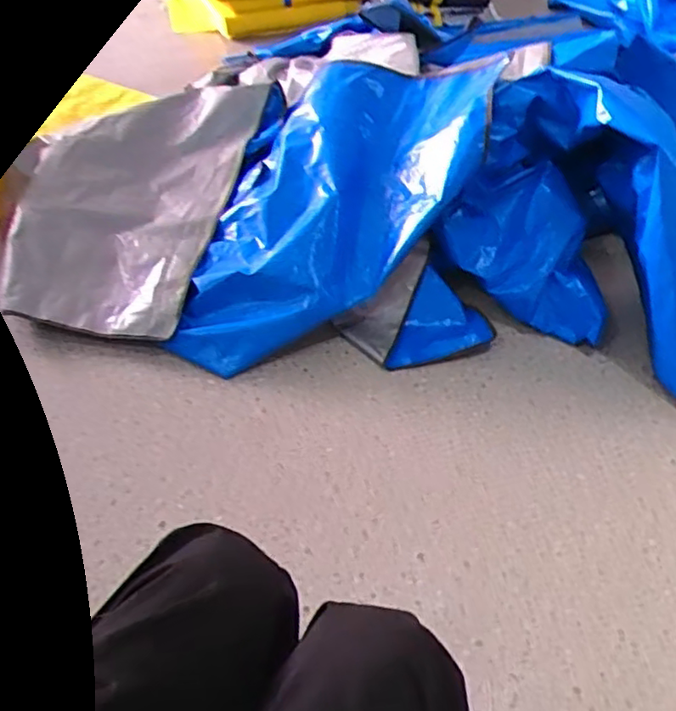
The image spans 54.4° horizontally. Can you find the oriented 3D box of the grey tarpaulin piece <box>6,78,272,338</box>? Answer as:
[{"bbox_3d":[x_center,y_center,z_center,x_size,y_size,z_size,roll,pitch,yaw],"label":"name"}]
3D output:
[{"bbox_3d":[-0.435,-0.370,1.398,0.380,0.127,0.722,11,64,6],"label":"grey tarpaulin piece"}]

